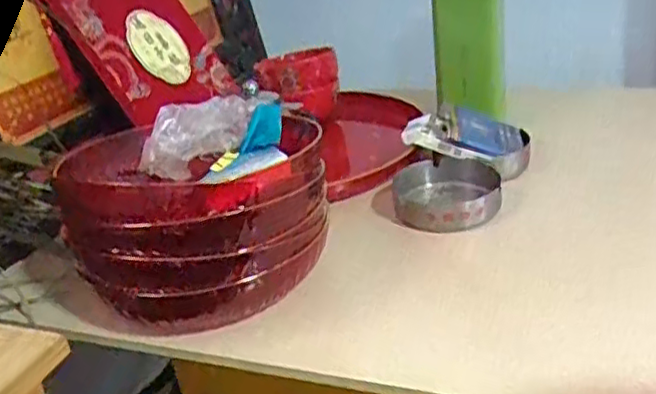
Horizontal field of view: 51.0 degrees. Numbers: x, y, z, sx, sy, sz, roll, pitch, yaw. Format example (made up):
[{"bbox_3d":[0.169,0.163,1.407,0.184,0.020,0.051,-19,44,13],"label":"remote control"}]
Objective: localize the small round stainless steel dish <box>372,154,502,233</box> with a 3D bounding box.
[{"bbox_3d":[0.103,-0.001,0.654,0.118,0.031,0.109,-2,26,13],"label":"small round stainless steel dish"}]

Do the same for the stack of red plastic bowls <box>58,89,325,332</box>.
[{"bbox_3d":[-0.094,0.001,0.559,0.180,0.114,0.198,-5,26,7],"label":"stack of red plastic bowls"}]

